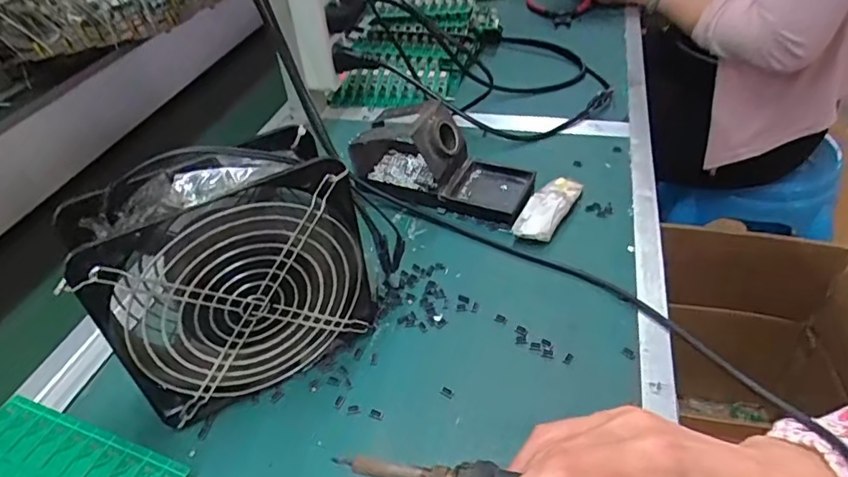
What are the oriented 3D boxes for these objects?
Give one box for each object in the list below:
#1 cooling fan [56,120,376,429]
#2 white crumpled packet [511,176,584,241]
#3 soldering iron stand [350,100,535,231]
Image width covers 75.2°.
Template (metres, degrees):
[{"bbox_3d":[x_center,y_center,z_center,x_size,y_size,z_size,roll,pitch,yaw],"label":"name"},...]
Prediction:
[{"bbox_3d":[-0.113,0.024,0.341,0.147,0.154,0.058,-26,45,-23],"label":"cooling fan"},{"bbox_3d":[0.107,-0.027,0.471,0.030,0.020,0.083,20,47,27],"label":"white crumpled packet"},{"bbox_3d":[0.013,-0.077,0.499,0.168,0.073,0.073,14,44,21],"label":"soldering iron stand"}]

